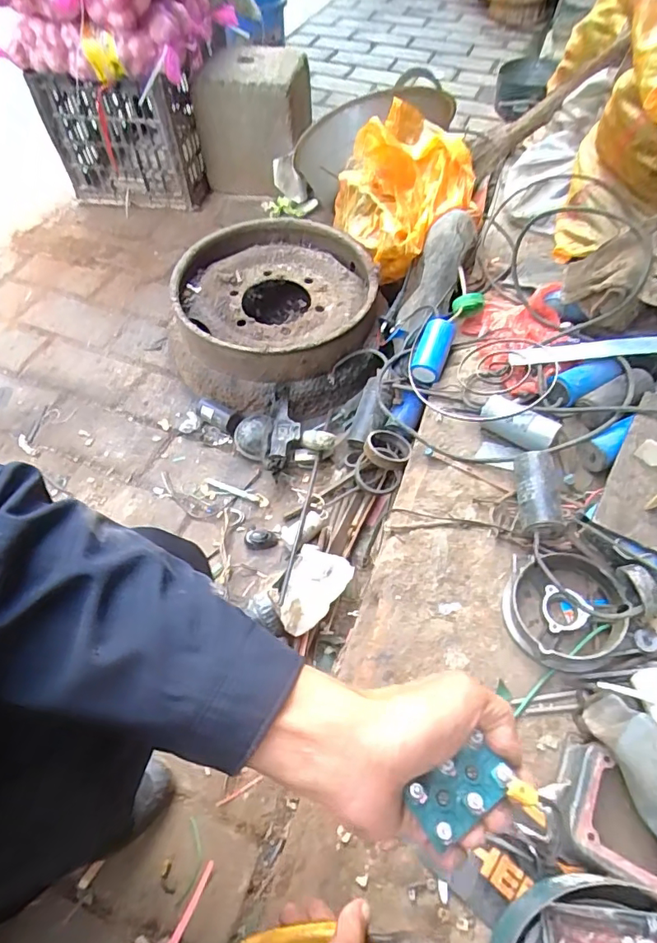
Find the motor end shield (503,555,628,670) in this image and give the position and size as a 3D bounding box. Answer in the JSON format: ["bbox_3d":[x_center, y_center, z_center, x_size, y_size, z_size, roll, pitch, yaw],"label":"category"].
[{"bbox_3d":[0.265,0.156,0.575,0.119,0.048,0.124,0,56,0],"label":"motor end shield"}]

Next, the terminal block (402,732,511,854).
[{"bbox_3d":[0.074,0.178,0.279,0.056,0.017,0.036,-34,68,-10],"label":"terminal block"}]

